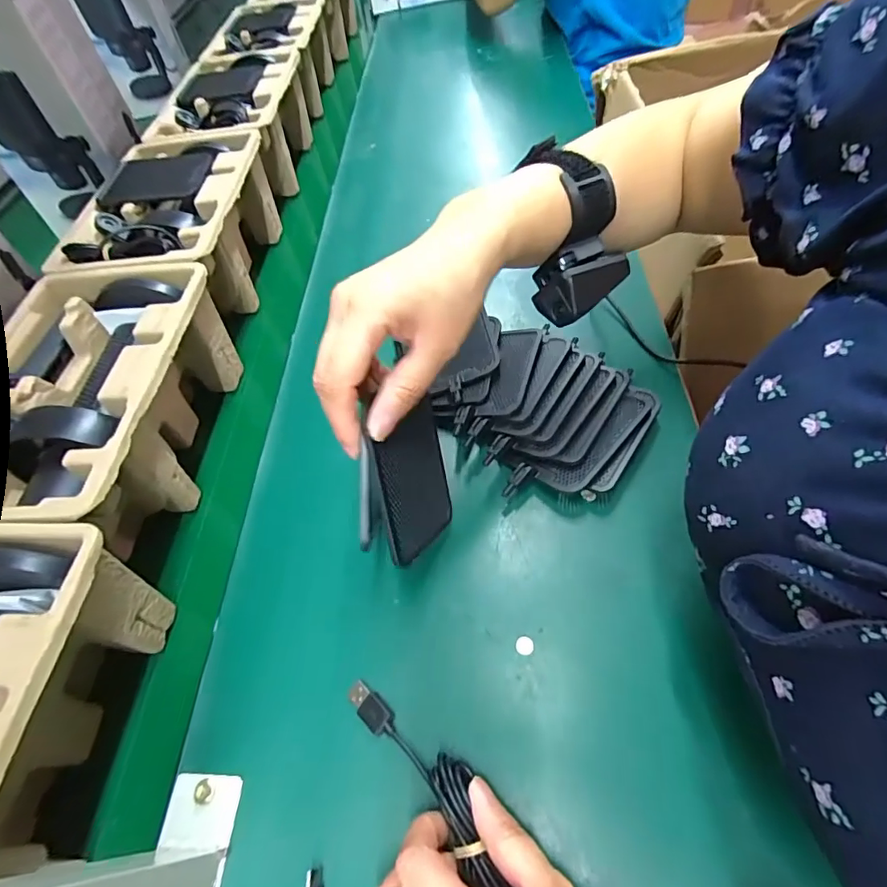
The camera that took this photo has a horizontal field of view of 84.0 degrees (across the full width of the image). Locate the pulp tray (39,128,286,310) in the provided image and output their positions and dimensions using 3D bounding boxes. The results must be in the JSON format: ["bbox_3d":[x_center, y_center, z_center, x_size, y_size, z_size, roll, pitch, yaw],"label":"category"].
[{"bbox_3d":[-0.268,-0.224,0.519,0.147,0.106,0.233,-2,58,3],"label":"pulp tray"}]

